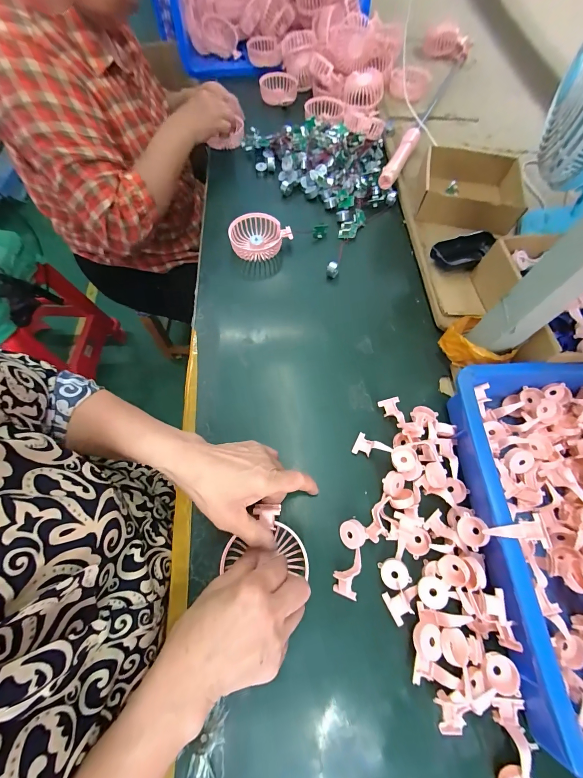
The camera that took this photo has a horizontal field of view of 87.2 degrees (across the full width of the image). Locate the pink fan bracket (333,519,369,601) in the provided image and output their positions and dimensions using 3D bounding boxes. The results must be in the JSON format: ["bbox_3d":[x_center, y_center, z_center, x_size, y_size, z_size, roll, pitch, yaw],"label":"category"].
[{"bbox_3d":[0.063,0.183,0.332,0.028,0.018,0.073,12,66,3],"label":"pink fan bracket"}]

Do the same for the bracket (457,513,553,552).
[{"bbox_3d":[0.202,0.141,0.301,0.022,0.077,0.031,17,59,-37],"label":"bracket"}]

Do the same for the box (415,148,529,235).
[{"bbox_3d":[0.321,-0.350,0.543,0.170,0.056,0.145,16,66,4],"label":"box"}]

